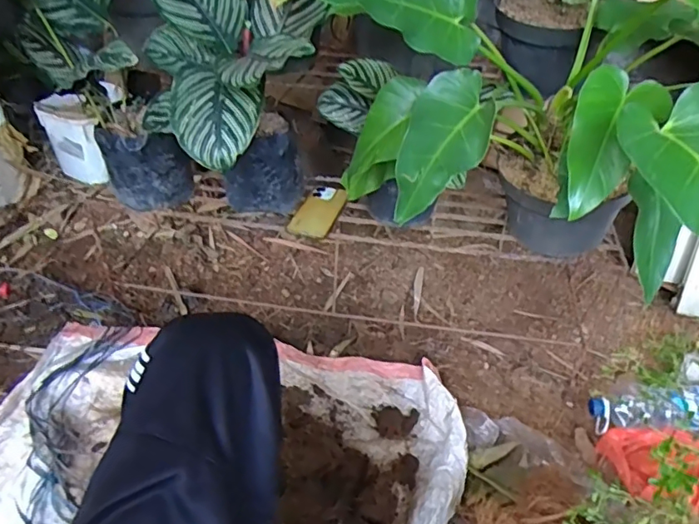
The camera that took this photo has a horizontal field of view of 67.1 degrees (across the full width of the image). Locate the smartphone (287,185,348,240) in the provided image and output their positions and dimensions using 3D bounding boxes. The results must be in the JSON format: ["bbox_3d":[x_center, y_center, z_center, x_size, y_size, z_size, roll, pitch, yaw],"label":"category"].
[{"bbox_3d":[-0.057,-0.099,1.026,0.077,0.013,0.161,20,45,10],"label":"smartphone"}]

